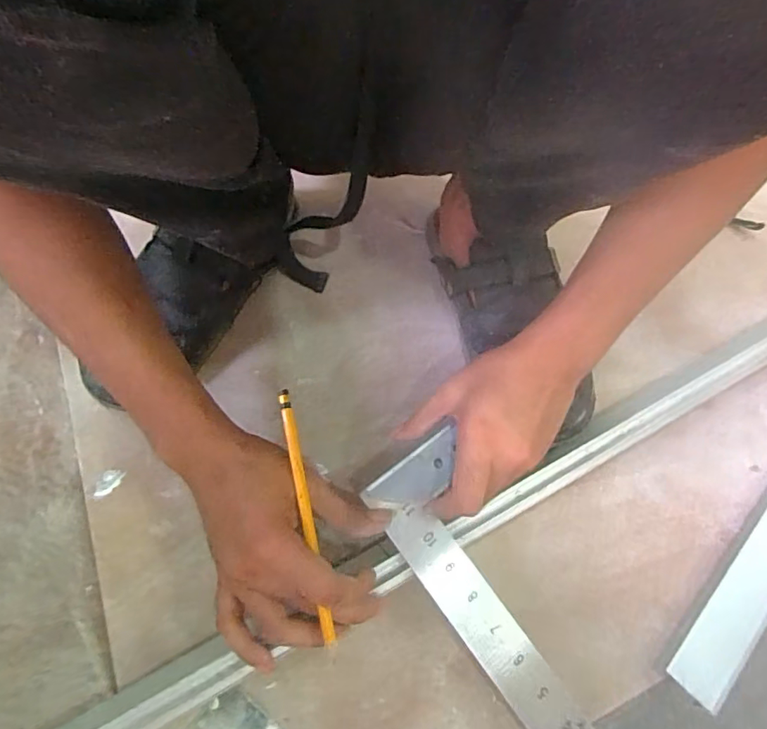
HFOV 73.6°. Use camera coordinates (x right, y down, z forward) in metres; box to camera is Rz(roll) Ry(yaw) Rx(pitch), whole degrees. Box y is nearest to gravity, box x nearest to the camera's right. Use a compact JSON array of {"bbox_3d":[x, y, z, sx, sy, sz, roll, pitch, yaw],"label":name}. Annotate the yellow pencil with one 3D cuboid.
[{"bbox_3d":[-0.051,0.098,0.334,0.008,0.004,0.167,-11,78,-8],"label":"yellow pencil"}]

